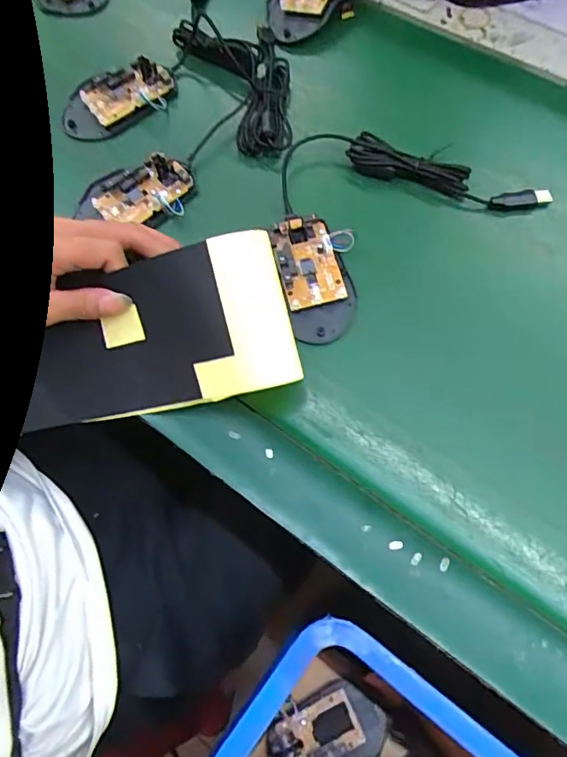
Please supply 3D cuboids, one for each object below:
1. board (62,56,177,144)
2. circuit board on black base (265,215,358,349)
[{"bbox_3d":[-0.157,-0.264,0.503,0.109,0.022,0.068,-20,73,-4],"label":"board"},{"bbox_3d":[0.025,-0.078,0.413,0.053,0.028,0.105,-13,72,-2],"label":"circuit board on black base"}]

